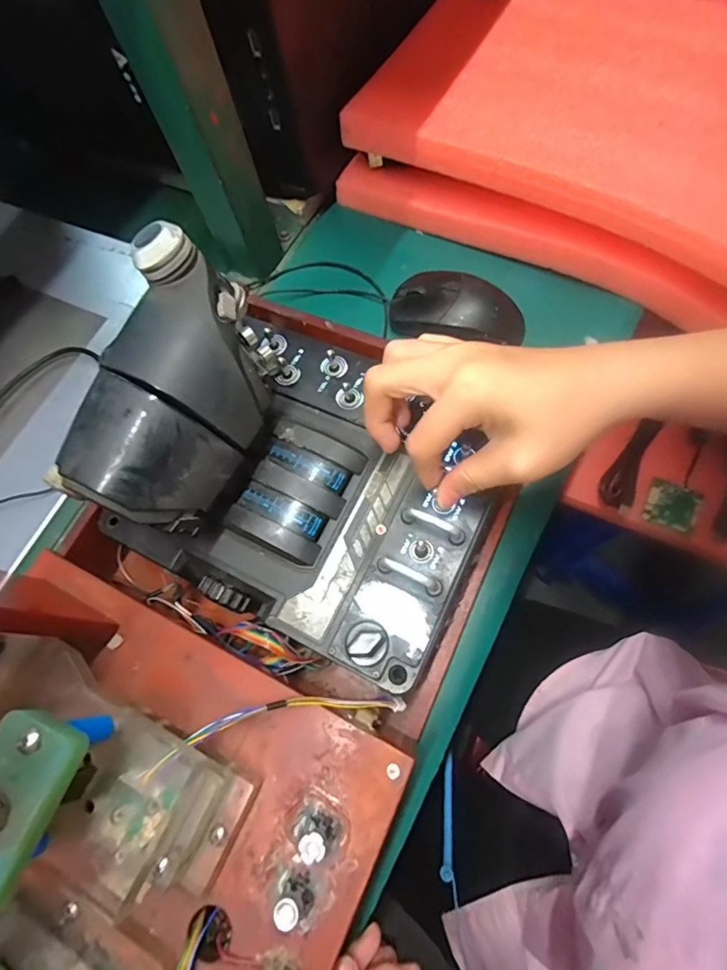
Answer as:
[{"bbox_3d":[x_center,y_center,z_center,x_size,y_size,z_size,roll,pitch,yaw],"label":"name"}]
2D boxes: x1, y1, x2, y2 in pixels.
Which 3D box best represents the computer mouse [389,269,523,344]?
[{"bbox_3d":[0.077,-0.145,0.401,0.113,0.040,0.067,7,70,10],"label":"computer mouse"}]

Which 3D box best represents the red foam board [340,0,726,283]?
[{"bbox_3d":[0.300,-0.406,0.421,0.437,0.043,0.496,29,75,17],"label":"red foam board"}]

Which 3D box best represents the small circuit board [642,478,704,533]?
[{"bbox_3d":[0.372,0.024,0.570,0.056,0.009,0.056,23,73,15],"label":"small circuit board"}]

